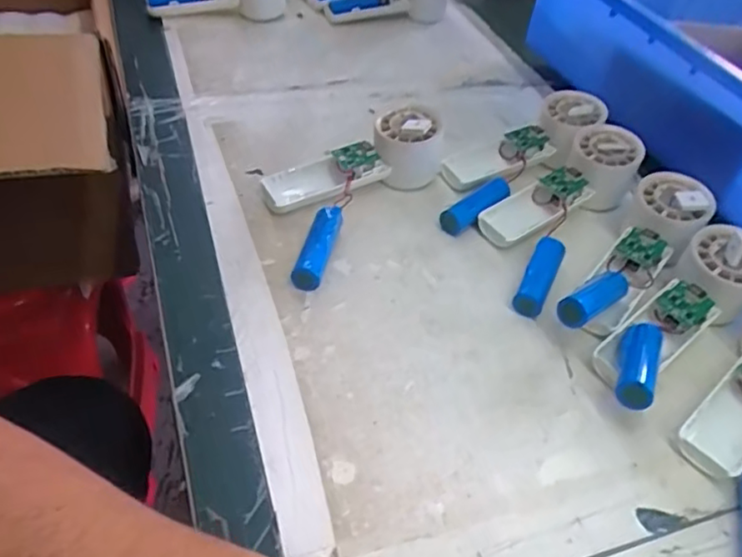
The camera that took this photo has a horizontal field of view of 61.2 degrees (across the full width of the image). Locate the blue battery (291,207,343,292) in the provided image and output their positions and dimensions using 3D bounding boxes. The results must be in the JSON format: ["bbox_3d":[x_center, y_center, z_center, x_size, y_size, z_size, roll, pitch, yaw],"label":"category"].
[{"bbox_3d":[-0.039,-0.025,0.462,0.021,0.021,0.073,13,45,5],"label":"blue battery"}]

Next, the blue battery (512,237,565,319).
[{"bbox_3d":[0.127,-0.002,0.470,0.022,0.015,0.079,22,47,14],"label":"blue battery"}]

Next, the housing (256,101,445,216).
[{"bbox_3d":[-0.011,-0.092,0.521,0.160,0.058,0.047,-20,51,-10],"label":"housing"}]

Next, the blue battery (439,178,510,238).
[{"bbox_3d":[0.089,-0.061,0.520,0.077,0.016,0.021,-31,56,-32],"label":"blue battery"}]

